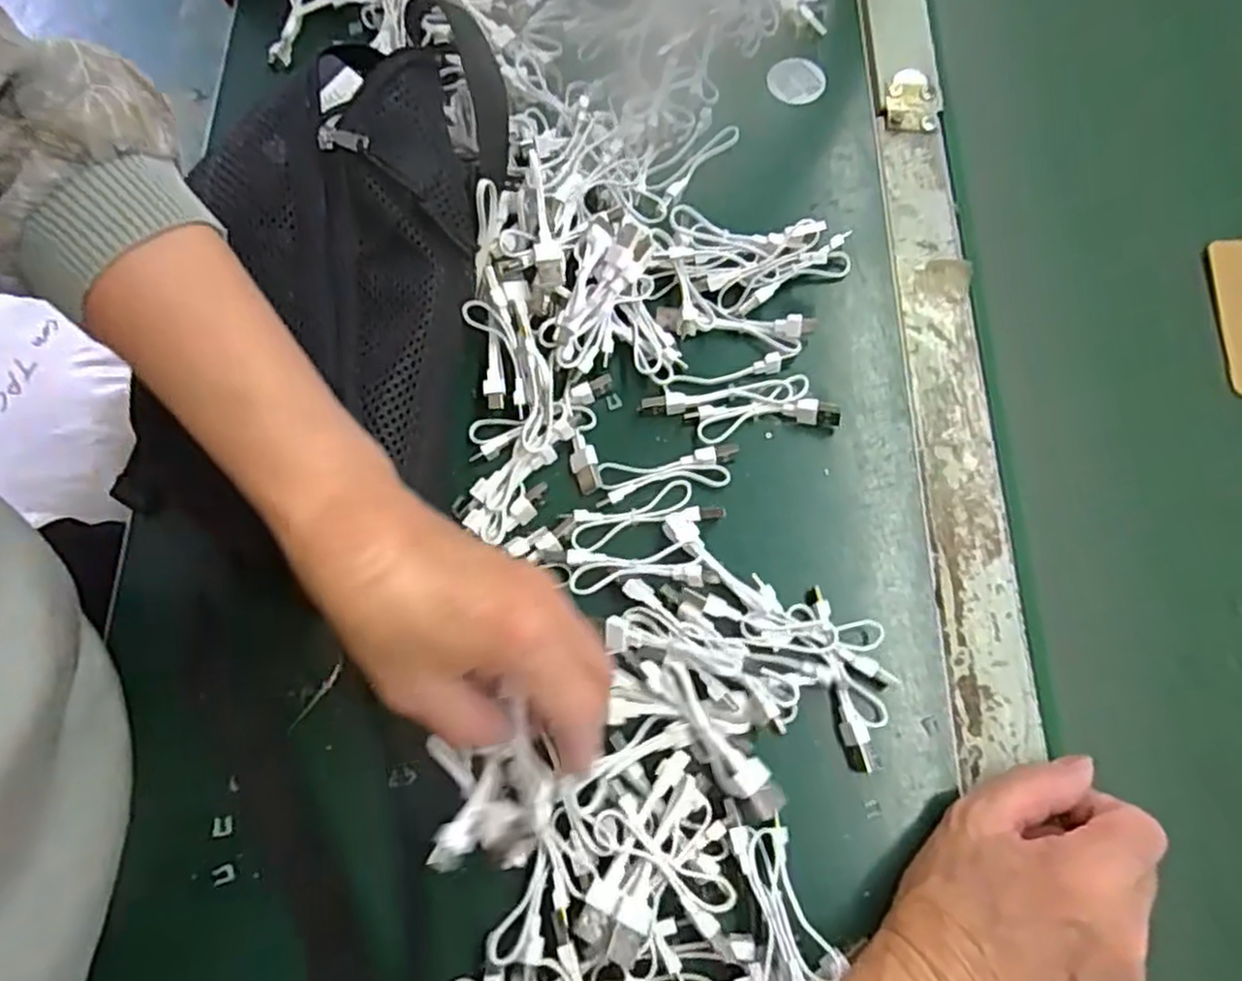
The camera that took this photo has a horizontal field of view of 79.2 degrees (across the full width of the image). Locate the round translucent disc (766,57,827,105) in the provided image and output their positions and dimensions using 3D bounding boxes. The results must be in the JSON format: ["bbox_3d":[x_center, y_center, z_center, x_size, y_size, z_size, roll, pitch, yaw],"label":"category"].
[{"bbox_3d":[0.106,-0.247,0.452,0.035,0.004,0.027,-5,89,-2],"label":"round translucent disc"}]

